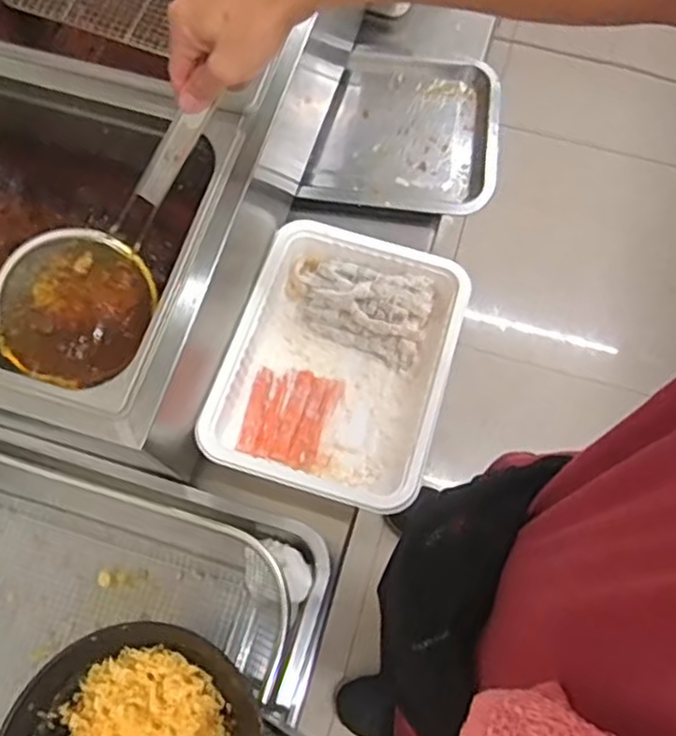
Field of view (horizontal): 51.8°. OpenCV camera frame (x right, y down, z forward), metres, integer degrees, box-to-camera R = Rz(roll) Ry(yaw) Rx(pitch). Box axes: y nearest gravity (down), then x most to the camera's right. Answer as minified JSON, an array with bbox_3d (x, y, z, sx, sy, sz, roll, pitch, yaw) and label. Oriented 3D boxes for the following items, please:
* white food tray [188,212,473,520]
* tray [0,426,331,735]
[{"bbox_3d":[0.003,-0.005,0.658,0.200,0.065,0.257,15,72,5],"label":"white food tray"},{"bbox_3d":[-0.247,0.222,0.594,0.407,0.073,0.293,16,72,5],"label":"tray"}]

